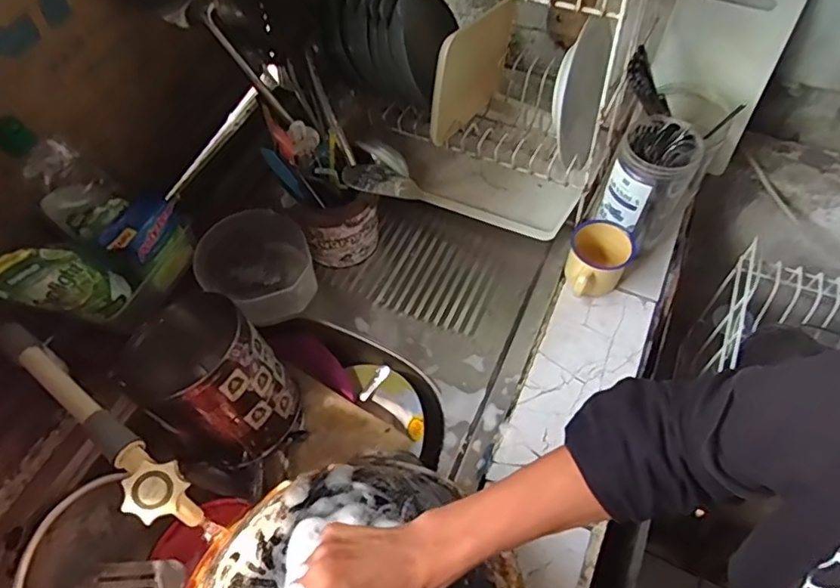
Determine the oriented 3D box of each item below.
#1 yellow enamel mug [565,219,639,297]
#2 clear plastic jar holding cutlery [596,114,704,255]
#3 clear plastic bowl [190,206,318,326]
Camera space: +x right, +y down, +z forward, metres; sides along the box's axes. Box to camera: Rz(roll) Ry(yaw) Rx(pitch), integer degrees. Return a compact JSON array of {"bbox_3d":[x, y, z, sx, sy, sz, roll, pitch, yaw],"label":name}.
[{"bbox_3d":[0.222,-0.037,0.724,0.076,0.072,0.096,21,59,16],"label":"yellow enamel mug"},{"bbox_3d":[0.277,-0.124,0.714,0.082,0.186,0.082,-1,56,1],"label":"clear plastic jar holding cutlery"},{"bbox_3d":[-0.210,-0.026,0.747,0.134,0.073,0.134,-1,56,1],"label":"clear plastic bowl"}]

